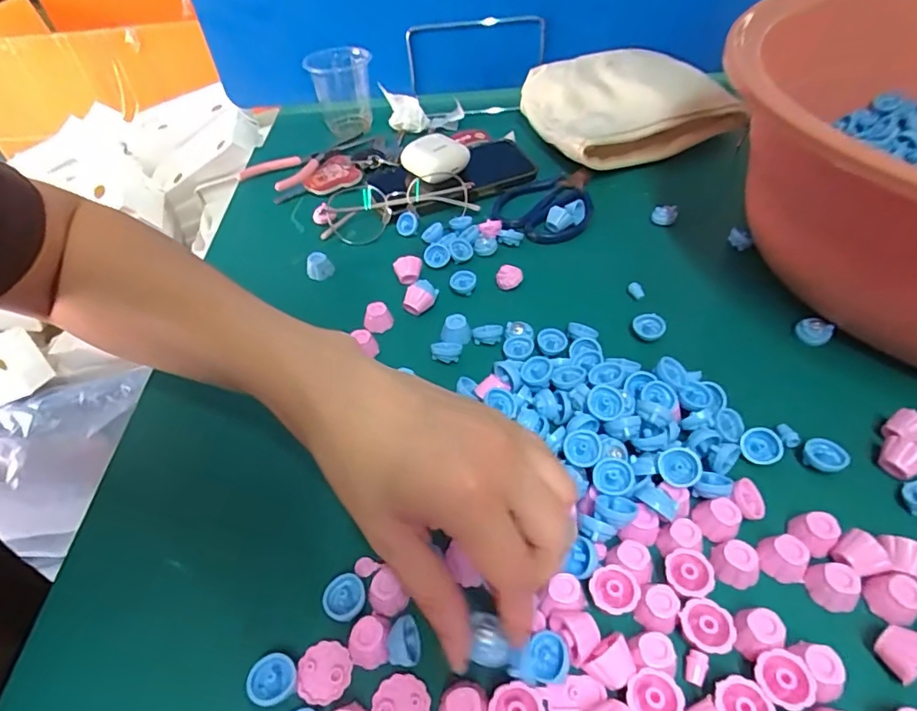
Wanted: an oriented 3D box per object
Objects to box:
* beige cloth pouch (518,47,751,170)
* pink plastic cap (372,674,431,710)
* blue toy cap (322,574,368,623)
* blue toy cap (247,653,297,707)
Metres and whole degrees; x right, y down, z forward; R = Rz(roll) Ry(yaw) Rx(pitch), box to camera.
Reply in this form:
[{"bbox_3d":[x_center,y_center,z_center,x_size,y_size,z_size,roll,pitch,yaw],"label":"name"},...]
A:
[{"bbox_3d":[0.157,-0.240,0.511,0.165,0.057,0.136,-18,48,-11],"label":"beige cloth pouch"},{"bbox_3d":[-0.024,0.142,0.216,0.023,0.004,0.022,-2,48,2],"label":"pink plastic cap"},{"bbox_3d":[-0.051,0.112,0.245,0.019,0.009,0.020,-2,48,2],"label":"blue toy cap"},{"bbox_3d":[-0.077,0.135,0.222,0.019,0.006,0.019,-2,48,2],"label":"blue toy cap"}]

